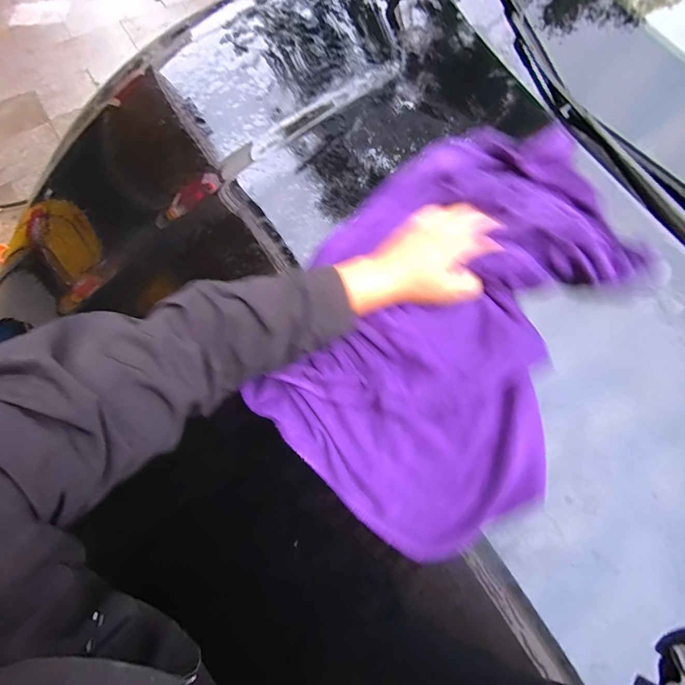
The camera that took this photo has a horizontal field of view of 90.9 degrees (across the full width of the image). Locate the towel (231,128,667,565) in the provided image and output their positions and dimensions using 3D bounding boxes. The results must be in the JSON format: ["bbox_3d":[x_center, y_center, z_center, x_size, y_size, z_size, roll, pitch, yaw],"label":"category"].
[{"bbox_3d":[0.128,-0.030,0.418,0.336,0.096,0.492,32,75,9],"label":"towel"}]

